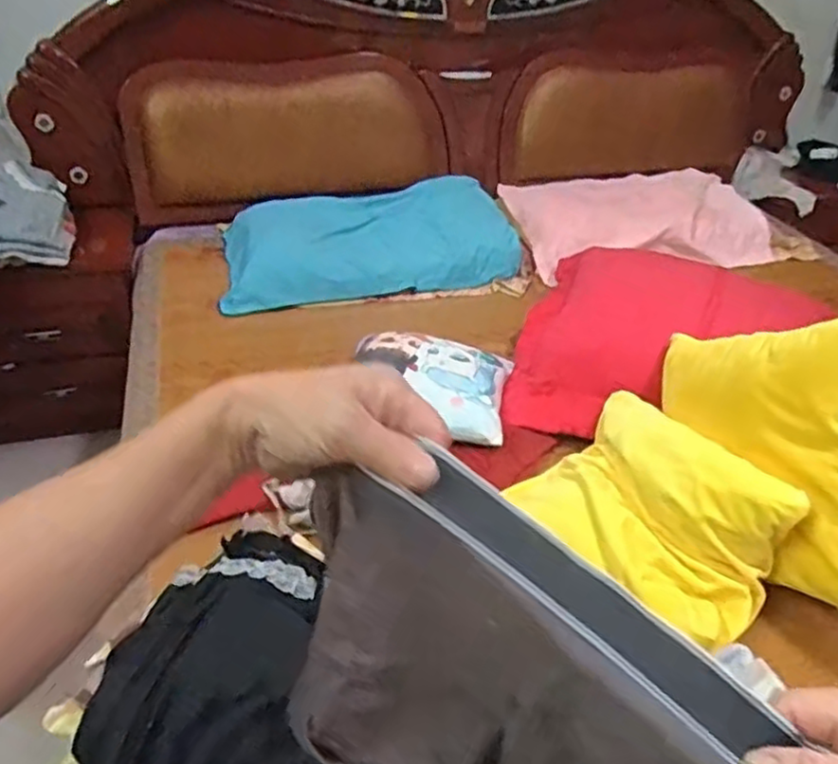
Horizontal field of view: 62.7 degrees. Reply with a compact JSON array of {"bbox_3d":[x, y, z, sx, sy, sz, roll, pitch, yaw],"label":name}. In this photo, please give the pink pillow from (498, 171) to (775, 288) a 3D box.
[{"bbox_3d":[0.566,-0.436,1.822,0.642,0.130,0.419,-7,35,-11],"label":"pink pillow"}]

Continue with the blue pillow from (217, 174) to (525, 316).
[{"bbox_3d":[-0.114,-0.335,1.607,0.671,0.084,0.379,-10,53,-8],"label":"blue pillow"}]

